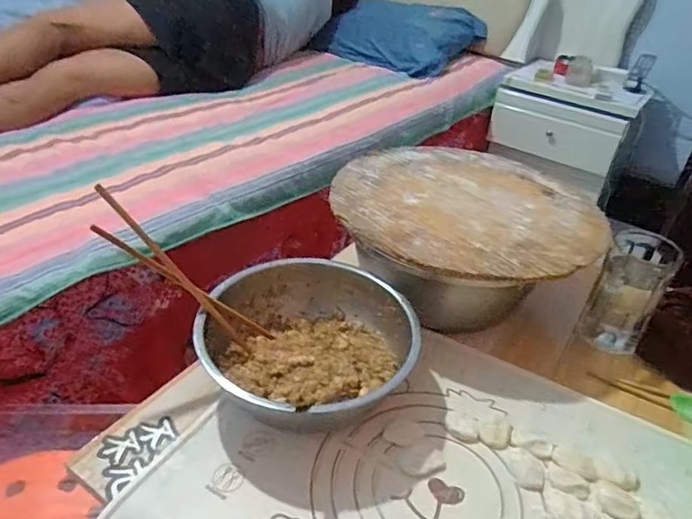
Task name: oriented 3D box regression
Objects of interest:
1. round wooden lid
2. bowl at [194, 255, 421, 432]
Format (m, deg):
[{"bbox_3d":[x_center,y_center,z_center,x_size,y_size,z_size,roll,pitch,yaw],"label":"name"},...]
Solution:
[{"bbox_3d":[0.164,-0.082,0.703,0.343,0.018,0.352,3,36,-2],"label":"round wooden lid"},{"bbox_3d":[-0.038,0.093,0.570,0.227,0.080,0.219,22,39,22],"label":"bowl"}]

